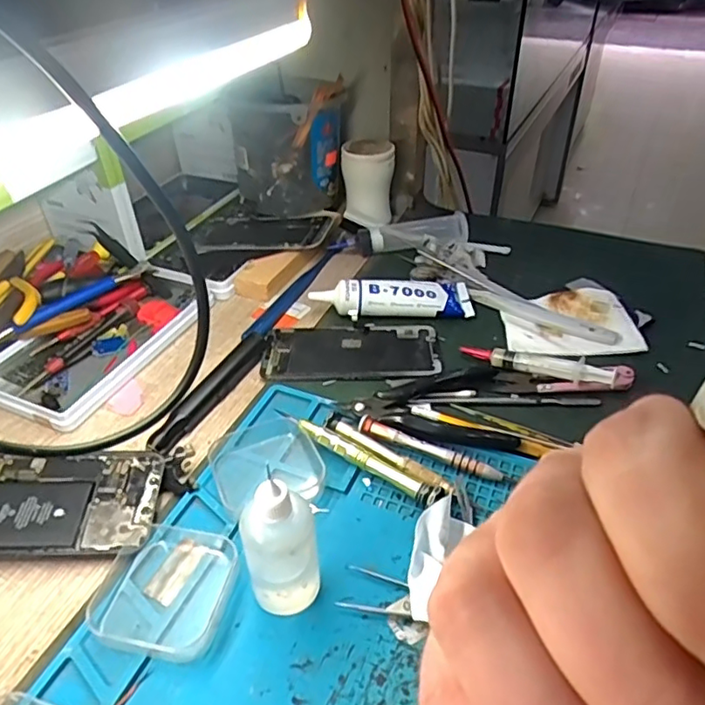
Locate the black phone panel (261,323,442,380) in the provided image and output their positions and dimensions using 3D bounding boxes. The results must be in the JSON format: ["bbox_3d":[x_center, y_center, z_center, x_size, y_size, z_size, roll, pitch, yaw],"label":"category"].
[{"bbox_3d":[-0.001,-0.002,0.470,0.135,0.006,0.067,0,39,0],"label":"black phone panel"}]

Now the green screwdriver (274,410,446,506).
[{"bbox_3d":[0.000,0.064,0.370,0.126,0.013,0.013,24,45,27],"label":"green screwdriver"}]

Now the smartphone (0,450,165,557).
[{"bbox_3d":[-0.191,0.088,0.349,0.143,0.015,0.069,-3,39,-3],"label":"smartphone"}]

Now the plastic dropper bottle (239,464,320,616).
[{"bbox_3d":[-0.034,0.094,0.283,0.033,0.081,0.028,-6,39,-6],"label":"plastic dropper bottle"}]

